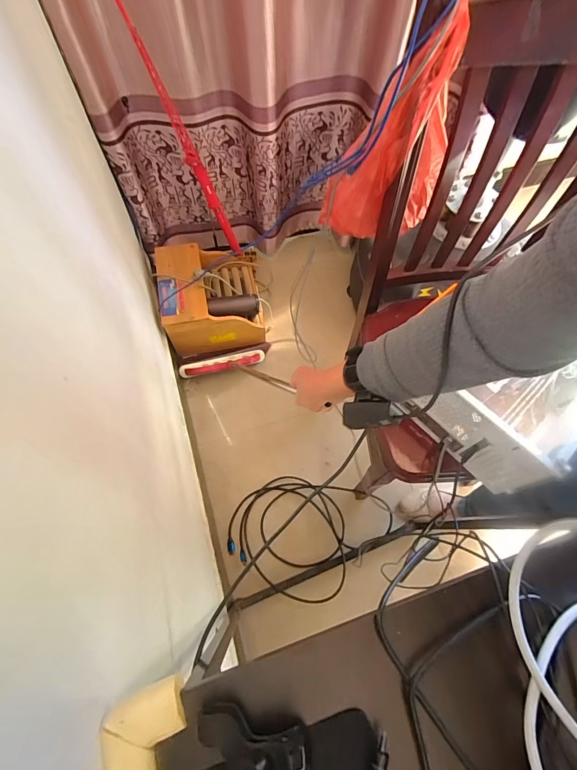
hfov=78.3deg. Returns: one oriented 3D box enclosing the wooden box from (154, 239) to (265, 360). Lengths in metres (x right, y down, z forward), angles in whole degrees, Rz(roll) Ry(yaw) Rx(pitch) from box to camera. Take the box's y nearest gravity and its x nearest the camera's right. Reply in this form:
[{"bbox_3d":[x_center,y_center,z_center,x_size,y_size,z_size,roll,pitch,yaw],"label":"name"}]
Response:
[{"bbox_3d":[-0.256,-0.320,1.225,0.332,0.214,0.357,-10,66,-7],"label":"wooden box"}]

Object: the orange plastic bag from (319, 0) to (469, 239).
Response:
[{"bbox_3d":[0.173,-0.391,0.574,0.191,0.313,0.115,0,65,-3],"label":"orange plastic bag"}]

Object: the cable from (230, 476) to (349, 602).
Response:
[{"bbox_3d":[0.017,0.413,0.989,0.336,0.034,0.282,33,68,12],"label":"cable"}]

